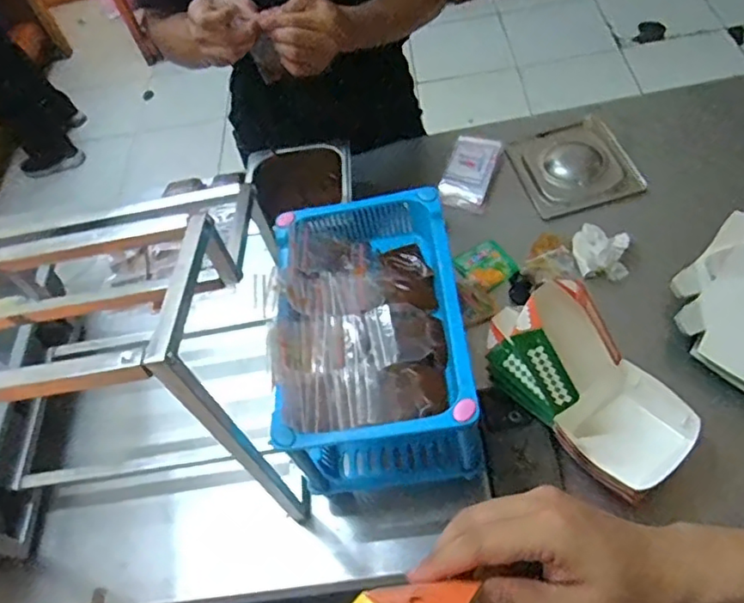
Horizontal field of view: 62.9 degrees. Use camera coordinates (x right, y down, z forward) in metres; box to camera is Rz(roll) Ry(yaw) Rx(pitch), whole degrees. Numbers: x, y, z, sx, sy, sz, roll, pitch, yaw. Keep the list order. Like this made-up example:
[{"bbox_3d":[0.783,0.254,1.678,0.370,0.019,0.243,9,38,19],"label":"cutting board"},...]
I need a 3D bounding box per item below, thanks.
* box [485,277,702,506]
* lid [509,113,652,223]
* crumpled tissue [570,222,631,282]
[{"bbox_3d":[0.236,0.088,0.668,0.121,0.118,0.245,-39,73,-10],"label":"box"},{"bbox_3d":[0.323,-0.211,0.966,0.170,0.014,0.161,-23,67,-2],"label":"lid"},{"bbox_3d":[0.317,-0.073,0.848,0.070,0.048,0.088,2,55,13],"label":"crumpled tissue"}]

